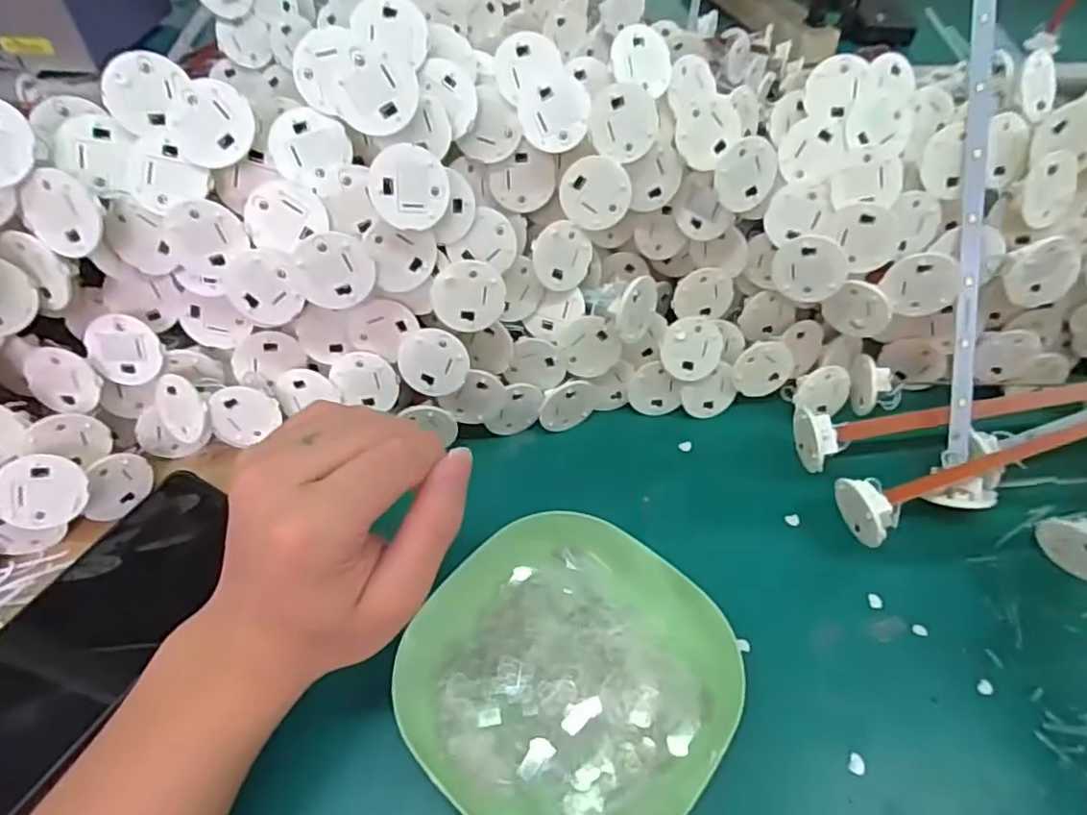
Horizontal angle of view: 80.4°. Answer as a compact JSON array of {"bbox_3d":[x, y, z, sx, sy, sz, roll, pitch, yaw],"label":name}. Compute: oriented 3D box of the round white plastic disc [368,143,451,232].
[{"bbox_3d":[-0.064,-0.105,0.308,0.004,0.037,0.038,19,82,59],"label":"round white plastic disc"}]

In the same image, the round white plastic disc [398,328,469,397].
[{"bbox_3d":[-0.061,-0.024,0.356,0.037,0.037,0.004,2,23,2],"label":"round white plastic disc"}]

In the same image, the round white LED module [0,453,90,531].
[{"bbox_3d":[-0.251,0.042,0.322,0.009,0.038,0.036,27,92,54],"label":"round white LED module"}]

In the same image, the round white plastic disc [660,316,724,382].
[{"bbox_3d":[0.091,-0.035,0.393,0.038,0.039,0.004,-12,18,-7],"label":"round white plastic disc"}]

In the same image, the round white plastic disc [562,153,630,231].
[{"bbox_3d":[0.029,-0.118,0.356,0.038,0.038,0.004,8,33,7],"label":"round white plastic disc"}]

